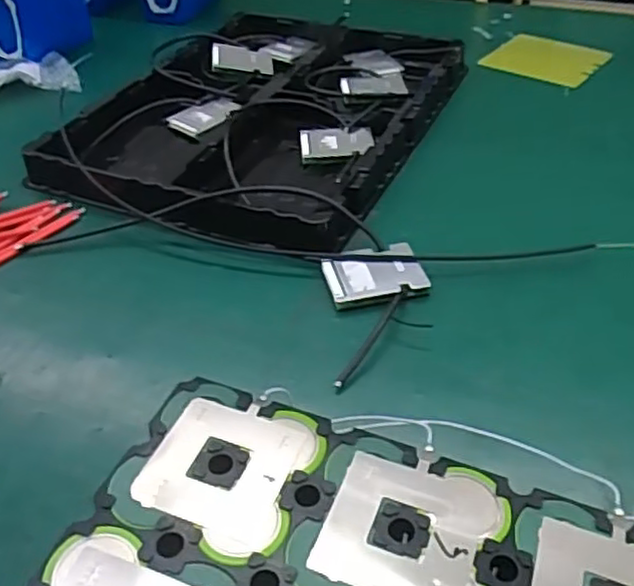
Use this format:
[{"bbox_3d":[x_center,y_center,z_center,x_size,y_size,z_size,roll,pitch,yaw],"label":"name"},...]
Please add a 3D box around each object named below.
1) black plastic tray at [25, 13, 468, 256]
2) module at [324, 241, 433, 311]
[{"bbox_3d":[-0.050,-0.224,0.801,0.354,0.048,0.486,12,42,19],"label":"black plastic tray"},{"bbox_3d":[0.048,-0.016,0.571,0.080,0.014,0.063,-12,40,-9],"label":"module"}]

